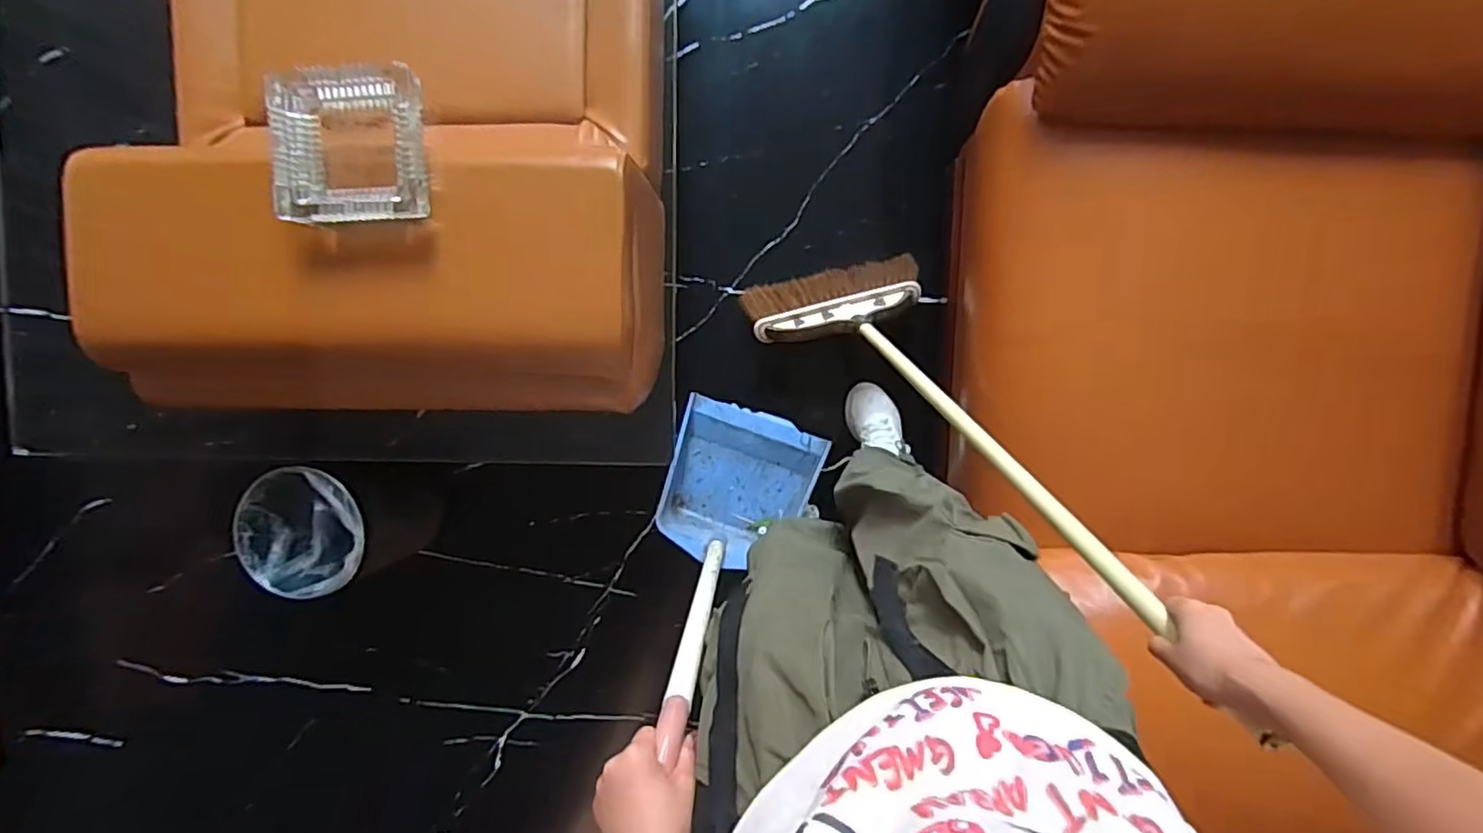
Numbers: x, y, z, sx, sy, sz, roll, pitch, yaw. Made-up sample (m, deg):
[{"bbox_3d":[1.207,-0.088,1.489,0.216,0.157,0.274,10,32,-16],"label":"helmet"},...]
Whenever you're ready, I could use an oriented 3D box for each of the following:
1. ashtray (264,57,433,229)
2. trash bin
[{"bbox_3d":[-0.489,-0.341,0.830,0.178,0.057,0.186,2,90,4],"label":"ashtray"},{"bbox_3d":[-0.733,0.195,1.234,0.215,0.314,0.212,0,90,4],"label":"trash bin"}]

